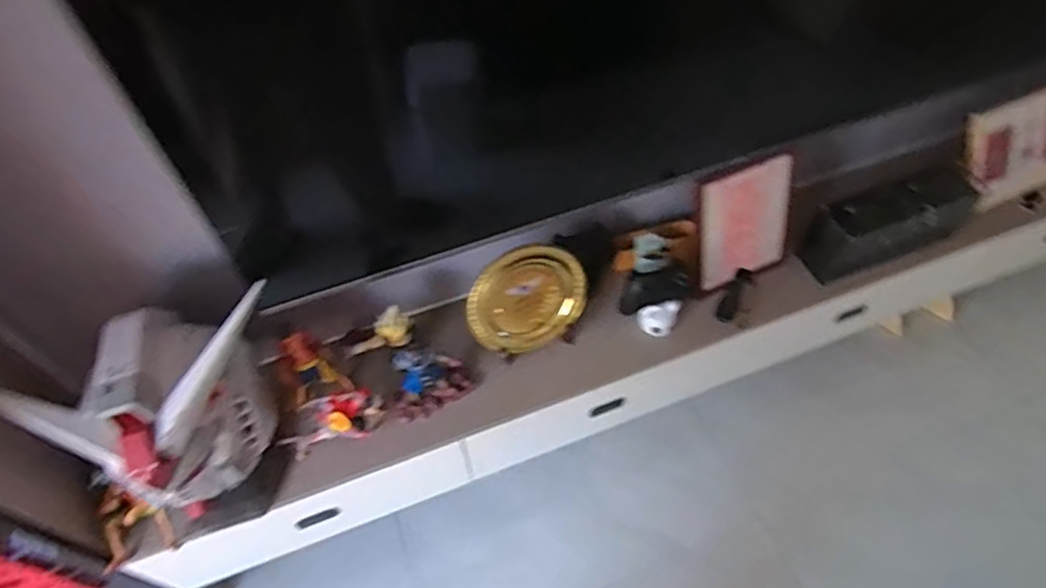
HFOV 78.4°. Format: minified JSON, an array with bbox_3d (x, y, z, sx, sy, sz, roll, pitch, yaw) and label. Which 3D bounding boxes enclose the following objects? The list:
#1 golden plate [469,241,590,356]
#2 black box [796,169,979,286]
[{"bbox_3d":[0.011,0.012,1.166,0.219,0.213,0.015,16,19,-30],"label":"golden plate"},{"bbox_3d":[0.747,-0.145,1.318,0.353,0.108,0.113,-21,58,-13],"label":"black box"}]

